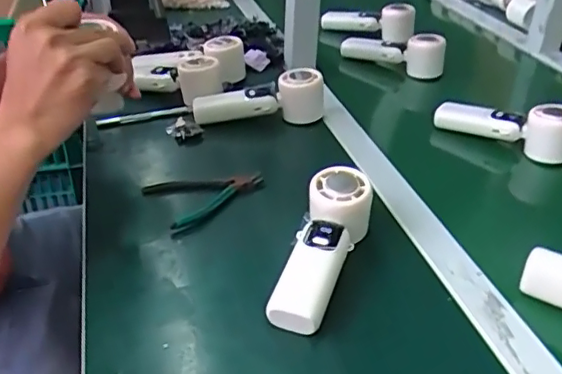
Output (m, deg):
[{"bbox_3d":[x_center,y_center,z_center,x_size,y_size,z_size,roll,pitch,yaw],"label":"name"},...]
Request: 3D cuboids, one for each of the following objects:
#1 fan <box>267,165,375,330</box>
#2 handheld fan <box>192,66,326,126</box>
[{"bbox_3d":[0.037,0.054,0.501,0.056,0.047,0.168,13,48,17],"label":"fan"},{"bbox_3d":[-0.030,-0.111,0.734,0.161,0.069,0.058,-12,36,-20],"label":"handheld fan"}]

